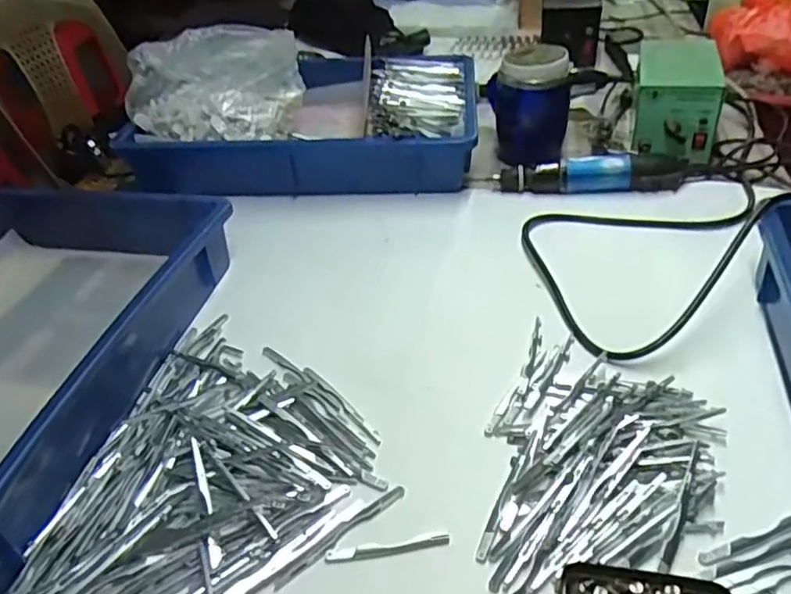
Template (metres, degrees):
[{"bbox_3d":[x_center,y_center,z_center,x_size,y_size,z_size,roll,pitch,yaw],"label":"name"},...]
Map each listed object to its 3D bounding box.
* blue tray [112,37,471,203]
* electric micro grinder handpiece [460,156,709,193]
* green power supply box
[{"bbox_3d":[-0.101,-0.231,0.827,0.408,0.082,0.283,0,38,8],"label":"blue tray"},{"bbox_3d":[0.215,-0.142,0.717,0.257,0.033,0.035,1,38,9],"label":"electric micro grinder handpiece"},{"bbox_3d":[0.341,-0.247,0.775,0.095,0.100,0.160,7,40,16],"label":"green power supply box"}]

